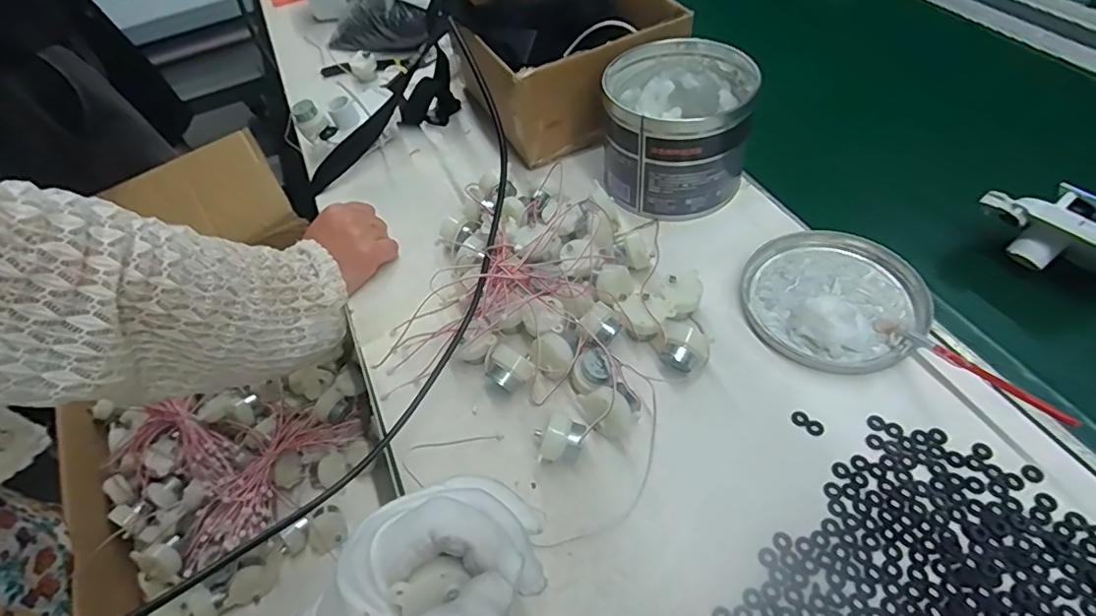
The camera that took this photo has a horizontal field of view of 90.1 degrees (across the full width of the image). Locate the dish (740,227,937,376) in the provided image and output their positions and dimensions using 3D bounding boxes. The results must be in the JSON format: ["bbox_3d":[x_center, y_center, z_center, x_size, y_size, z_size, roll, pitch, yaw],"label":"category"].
[{"bbox_3d":[0.219,-0.011,0.421,0.124,0.025,0.129,-3,52,4],"label":"dish"}]

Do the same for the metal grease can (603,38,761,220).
[{"bbox_3d":[0.115,-0.161,0.497,0.122,0.102,0.128,-3,52,4],"label":"metal grease can"}]

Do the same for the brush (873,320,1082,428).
[{"bbox_3d":[0.269,0.037,0.355,0.013,0.010,0.129,-20,29,-11],"label":"brush"}]

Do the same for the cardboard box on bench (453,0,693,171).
[{"bbox_3d":[0.017,-0.270,0.590,0.191,0.113,0.211,-22,53,-11],"label":"cardboard box on bench"}]

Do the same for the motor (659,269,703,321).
[{"bbox_3d":[0.103,-0.006,0.425,0.034,0.031,0.031,-16,52,-6],"label":"motor"}]

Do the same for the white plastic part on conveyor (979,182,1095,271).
[{"bbox_3d":[0.375,-0.057,0.401,0.038,0.050,0.098,-30,55,-17],"label":"white plastic part on conveyor"}]

